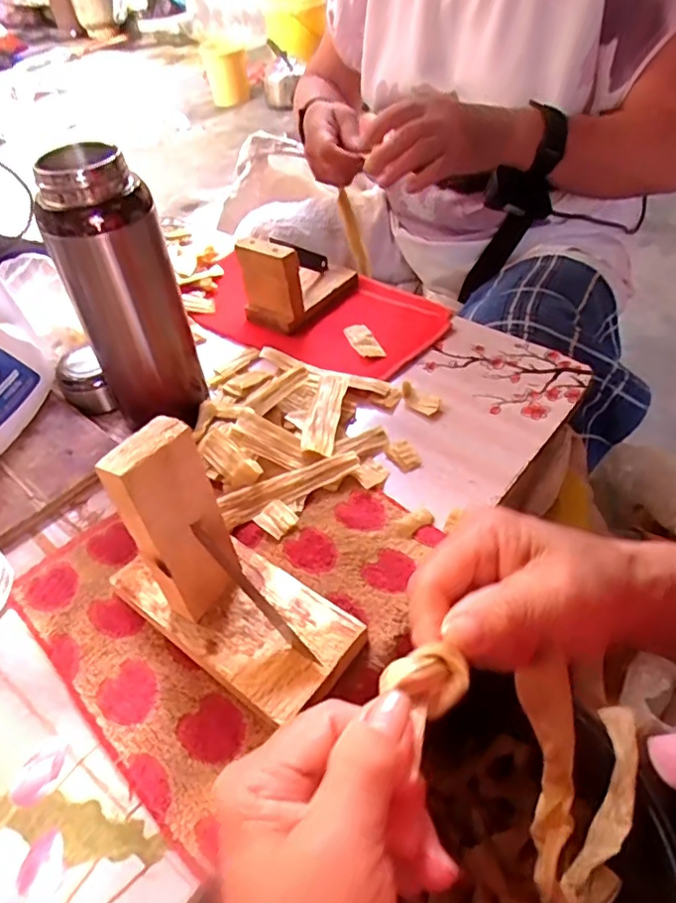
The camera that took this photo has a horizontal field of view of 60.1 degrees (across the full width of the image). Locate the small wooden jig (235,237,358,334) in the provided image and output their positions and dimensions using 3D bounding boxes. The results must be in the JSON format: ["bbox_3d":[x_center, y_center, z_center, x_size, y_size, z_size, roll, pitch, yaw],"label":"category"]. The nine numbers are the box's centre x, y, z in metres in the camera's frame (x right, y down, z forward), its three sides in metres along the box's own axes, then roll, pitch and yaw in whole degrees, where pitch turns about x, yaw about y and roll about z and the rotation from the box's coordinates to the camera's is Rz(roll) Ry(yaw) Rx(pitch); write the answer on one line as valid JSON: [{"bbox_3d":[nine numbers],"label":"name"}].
[{"bbox_3d":[-0.037,-0.180,0.572,0.069,0.078,0.111,26,54,26],"label":"small wooden jig"}]

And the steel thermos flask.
[{"bbox_3d":[-0.147,-0.107,0.426,0.060,0.195,0.065,5,47,11],"label":"steel thermos flask"}]

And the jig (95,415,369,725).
[{"bbox_3d":[-0.062,0.057,0.309,0.143,0.135,0.077,31,56,29],"label":"jig"}]

